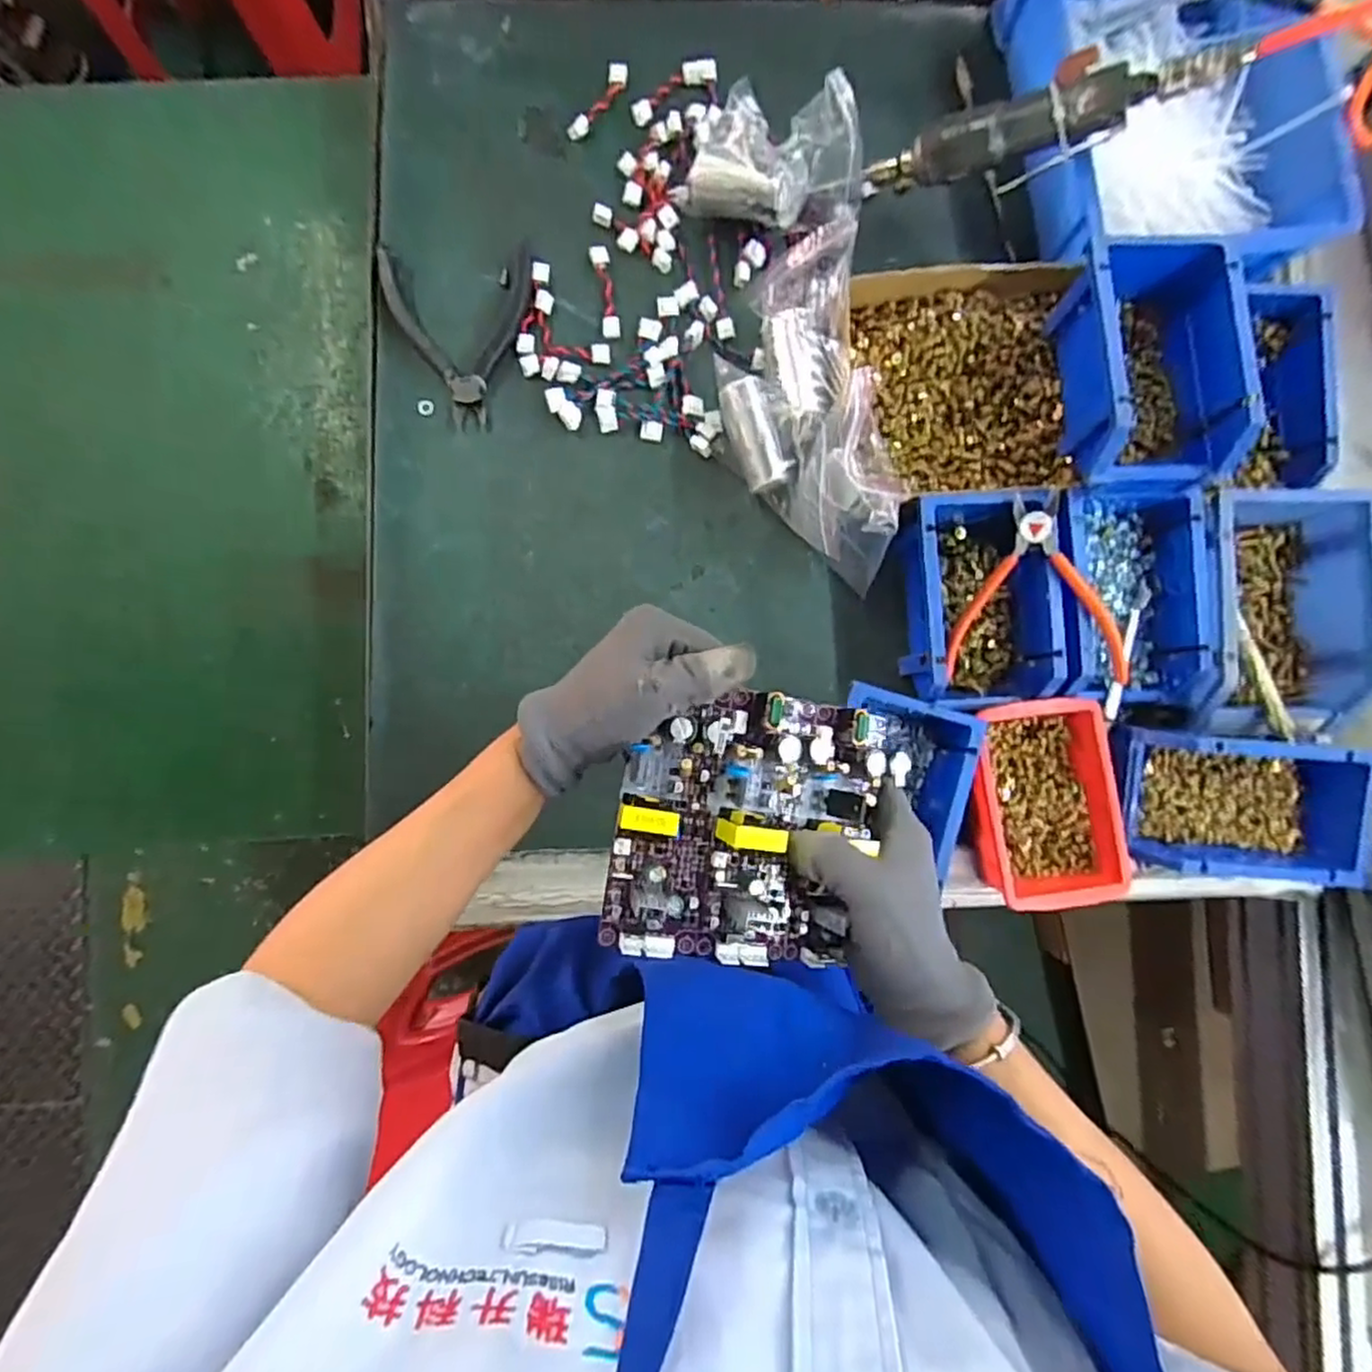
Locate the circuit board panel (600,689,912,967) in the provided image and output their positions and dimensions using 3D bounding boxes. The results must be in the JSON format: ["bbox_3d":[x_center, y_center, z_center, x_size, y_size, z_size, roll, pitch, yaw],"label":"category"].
[{"bbox_3d":[0.039,0.076,0.361,0.148,0.038,0.141,8,85,-12],"label":"circuit board panel"}]

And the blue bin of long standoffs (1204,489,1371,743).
[{"bbox_3d":[0.449,-0.056,0.524,0.121,0.069,0.188,0,88,-1],"label":"blue bin of long standoffs"}]

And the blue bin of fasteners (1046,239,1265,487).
[{"bbox_3d":[0.324,-0.229,0.483,0.098,0.084,0.172,-2,88,-1],"label":"blue bin of fasteners"}]

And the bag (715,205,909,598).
[{"bbox_3d":[0.093,-0.203,0.498,0.122,0.107,0.249,-11,88,-1],"label":"bag"}]

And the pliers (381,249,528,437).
[{"bbox_3d":[-0.180,-0.283,0.550,0.118,0.012,0.146,-6,88,-1],"label":"pliers"}]

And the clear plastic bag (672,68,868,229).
[{"bbox_3d":[0.066,-0.411,0.538,0.141,0.077,0.077,1,88,-1],"label":"clear plastic bag"}]

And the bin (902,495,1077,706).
[{"bbox_3d":[0.225,-0.066,0.522,0.107,0.073,0.147,0,88,-1],"label":"bin"}]

